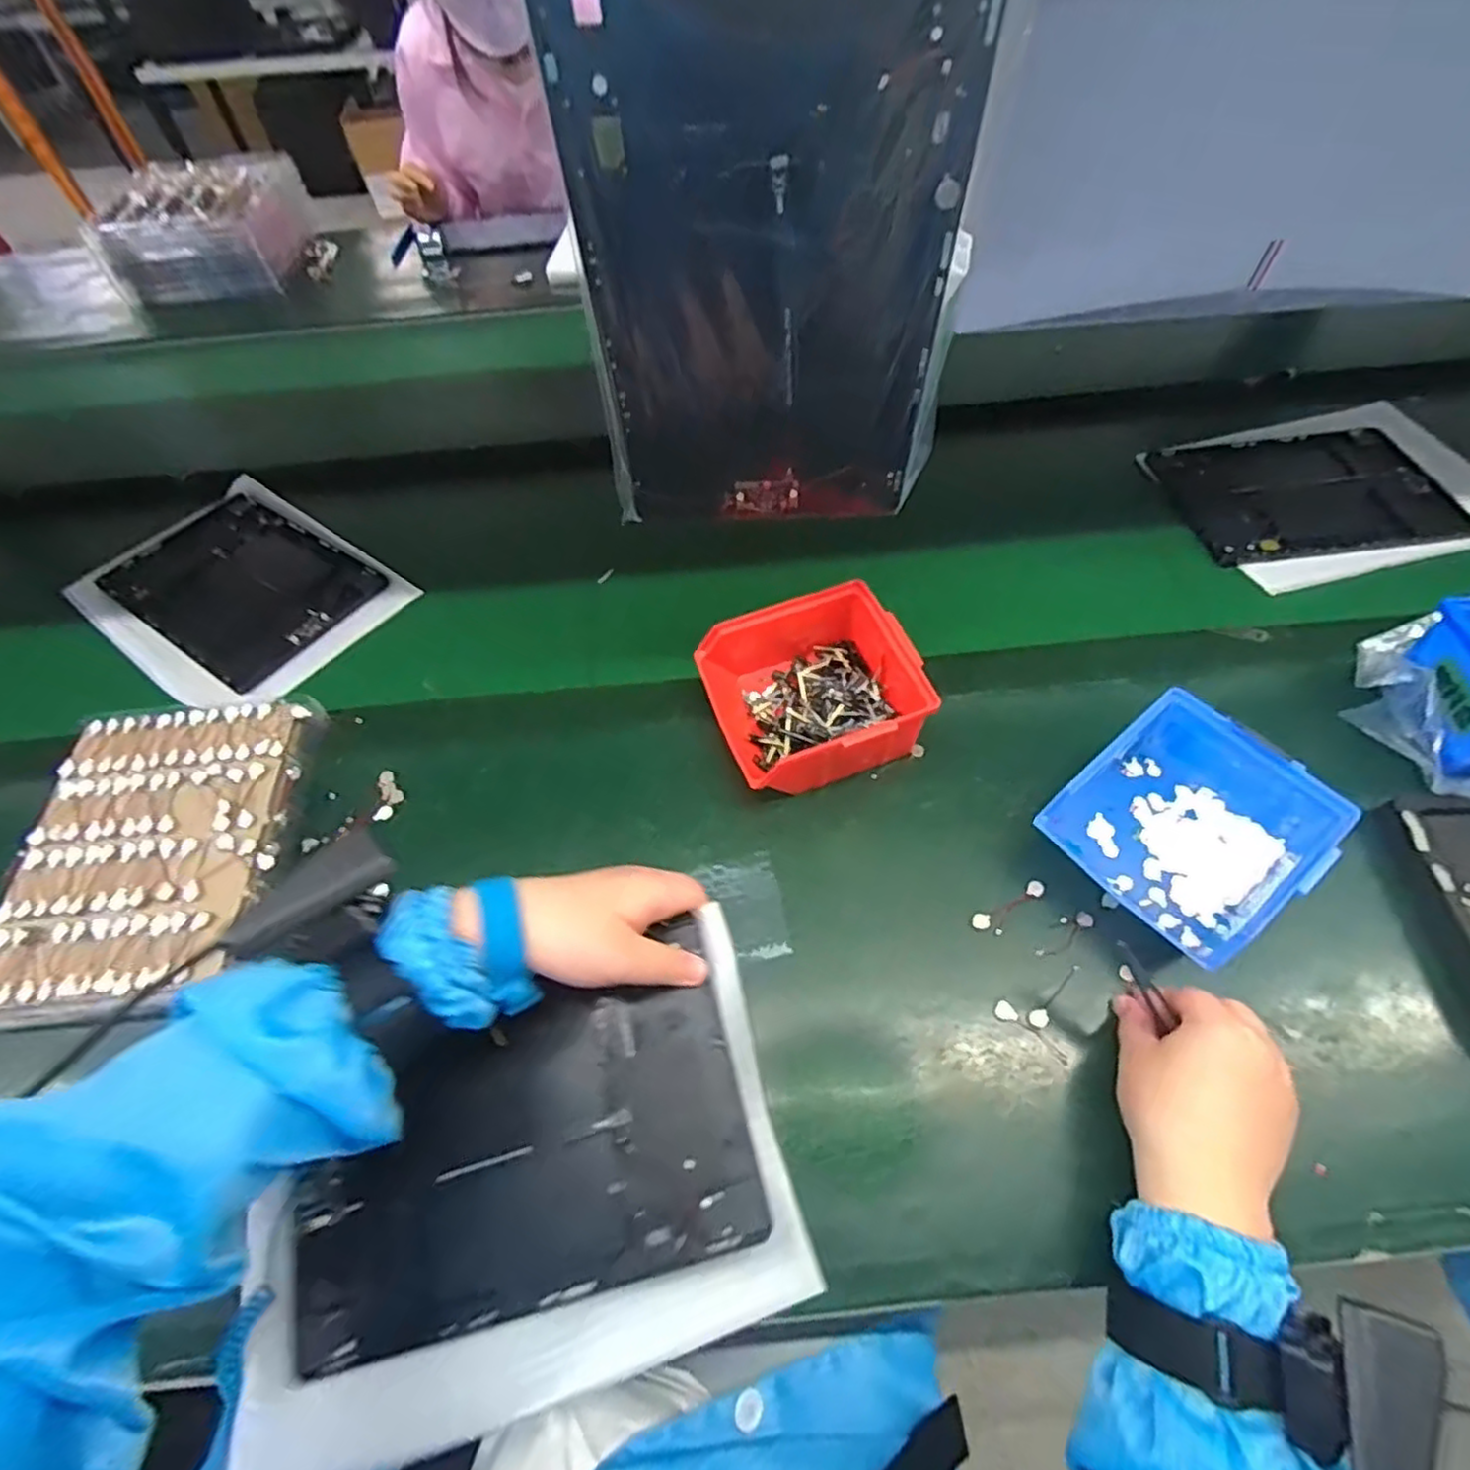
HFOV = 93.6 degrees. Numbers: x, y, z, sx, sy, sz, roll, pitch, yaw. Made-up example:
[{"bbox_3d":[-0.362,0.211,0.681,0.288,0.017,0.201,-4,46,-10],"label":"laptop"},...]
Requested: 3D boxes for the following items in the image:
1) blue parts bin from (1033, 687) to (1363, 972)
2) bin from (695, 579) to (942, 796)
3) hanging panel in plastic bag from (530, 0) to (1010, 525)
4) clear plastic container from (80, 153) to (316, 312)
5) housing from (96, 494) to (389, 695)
[{"bbox_3d":[0.278,0.057,0.429,0.129,0.061,0.123,-35,63,-16],"label":"blue parts bin"},{"bbox_3d":[0.055,-0.030,0.500,0.142,0.072,0.134,-19,59,-7],"label":"bin"},{"bbox_3d":[0.016,-0.190,0.309,0.163,0.226,0.022,-1,54,0],"label":"hanging panel in plastic bag"},{"bbox_3d":[-0.739,-0.709,0.971,0.243,0.112,0.197,-9,54,-5],"label":"clear plastic container"},{"bbox_3d":[-0.450,-0.139,0.633,0.236,0.016,0.153,29,59,20],"label":"housing"}]

